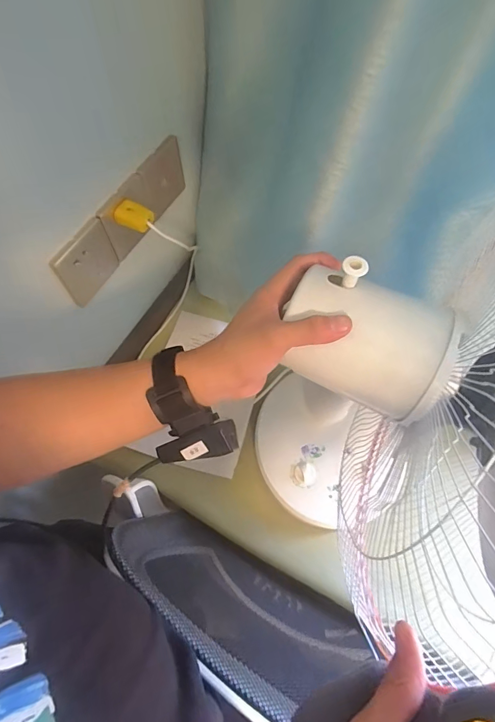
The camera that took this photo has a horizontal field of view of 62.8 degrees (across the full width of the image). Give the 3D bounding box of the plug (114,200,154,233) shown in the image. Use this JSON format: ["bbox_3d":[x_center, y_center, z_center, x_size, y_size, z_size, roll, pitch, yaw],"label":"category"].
[{"bbox_3d":[-0.146,-0.186,0.522,0.045,0.023,0.028,24,68,9],"label":"plug"}]

